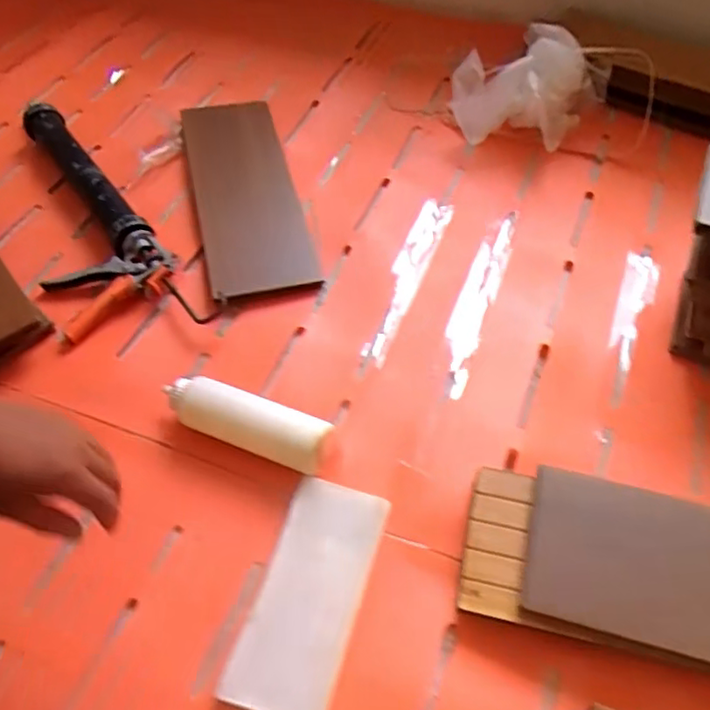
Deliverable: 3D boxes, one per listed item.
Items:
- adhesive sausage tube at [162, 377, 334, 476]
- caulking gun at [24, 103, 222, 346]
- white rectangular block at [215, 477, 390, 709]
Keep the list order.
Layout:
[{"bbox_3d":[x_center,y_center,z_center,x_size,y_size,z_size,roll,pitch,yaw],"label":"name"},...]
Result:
[{"bbox_3d":[-0.131,0.079,0.735,0.210,0.053,0.059,17,57,16],"label":"adhesive sausage tube"},{"bbox_3d":[-0.418,-0.193,0.931,0.180,0.087,0.545,-33,58,-19],"label":"caulking gun"},{"bbox_3d":[-0.045,0.238,0.625,0.101,0.016,0.226,14,56,13],"label":"white rectangular block"}]

